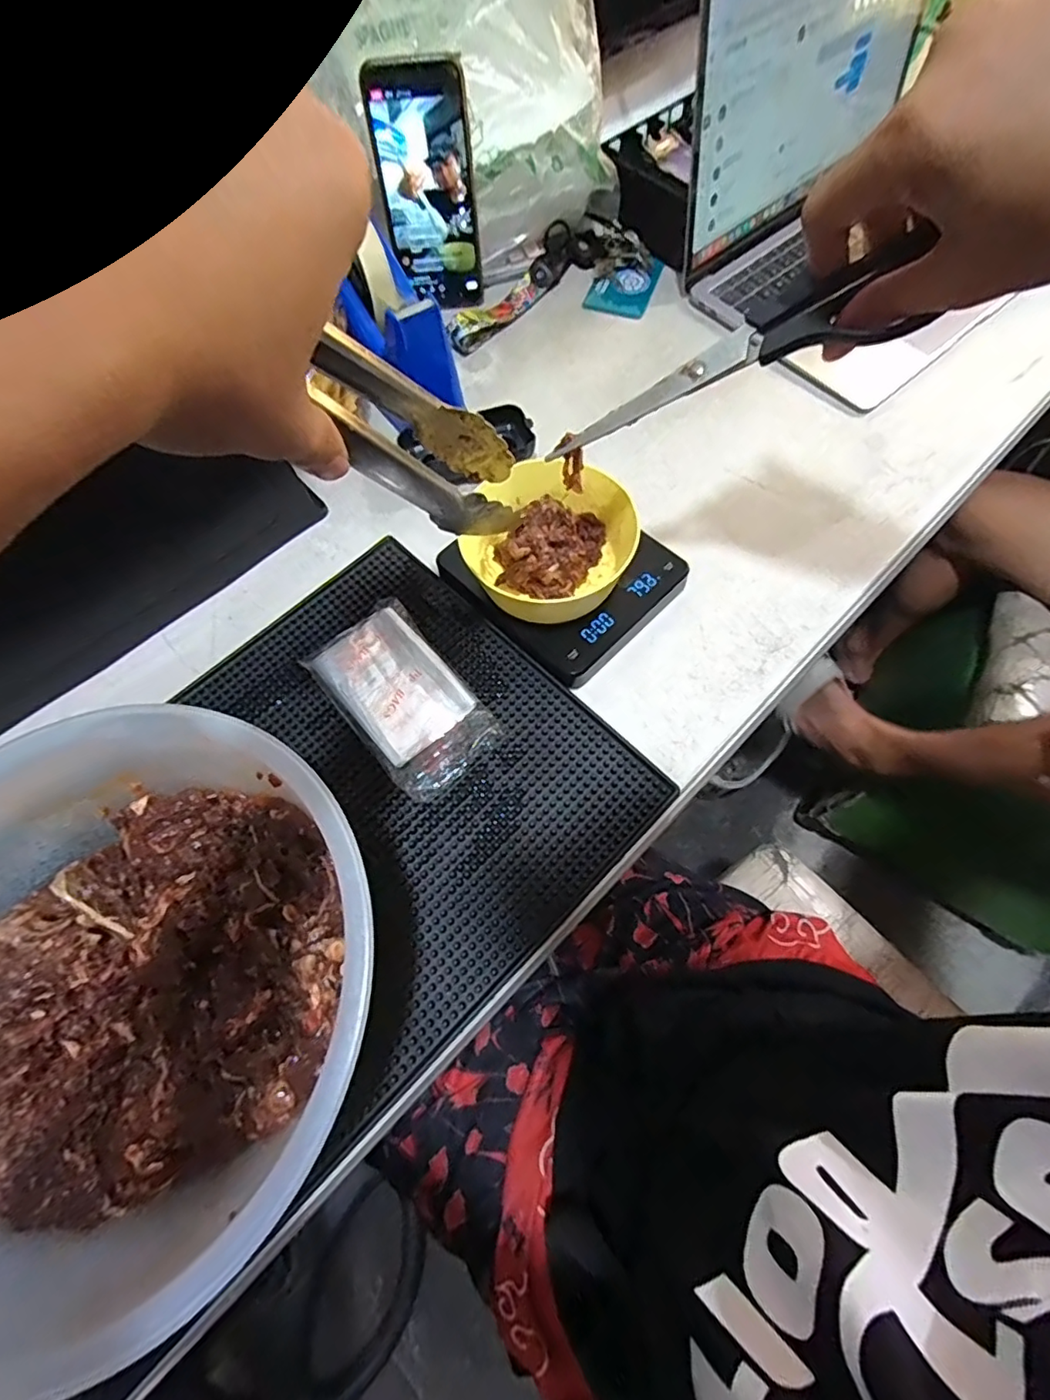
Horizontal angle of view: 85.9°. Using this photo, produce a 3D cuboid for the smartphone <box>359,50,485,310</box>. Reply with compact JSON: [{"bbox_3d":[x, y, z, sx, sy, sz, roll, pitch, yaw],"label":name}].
[{"bbox_3d":[-0.081,-0.433,0.489,0.079,0.171,0.018,-7,61,0],"label":"smartphone"}]

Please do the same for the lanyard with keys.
[{"bbox_3d":[0.011,-0.417,0.555,0.223,0.031,0.088,-31,68,-11],"label":"lanyard with keys"}]

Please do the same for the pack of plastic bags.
[{"bbox_3d":[-0.085,-0.005,0.385,0.077,0.025,0.135,-38,70,-14],"label":"pack of plastic bags"}]

